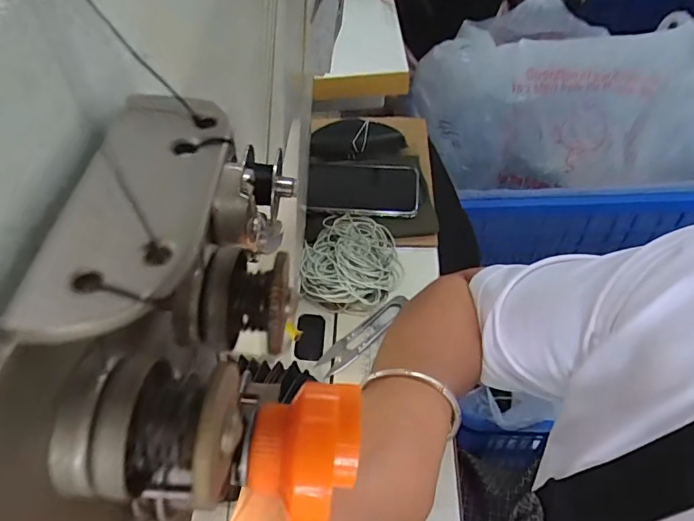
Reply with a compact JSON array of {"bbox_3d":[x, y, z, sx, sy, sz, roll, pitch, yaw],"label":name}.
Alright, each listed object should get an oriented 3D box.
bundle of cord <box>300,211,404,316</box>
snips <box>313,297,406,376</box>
[{"bbox_3d":[0.006,-0.005,0.553,0.103,0.045,0.122,0,51,5],"label":"bundle of cord"},{"bbox_3d":[0.019,0.077,0.513,0.114,0.018,0.025,-35,56,-22],"label":"snips"}]

